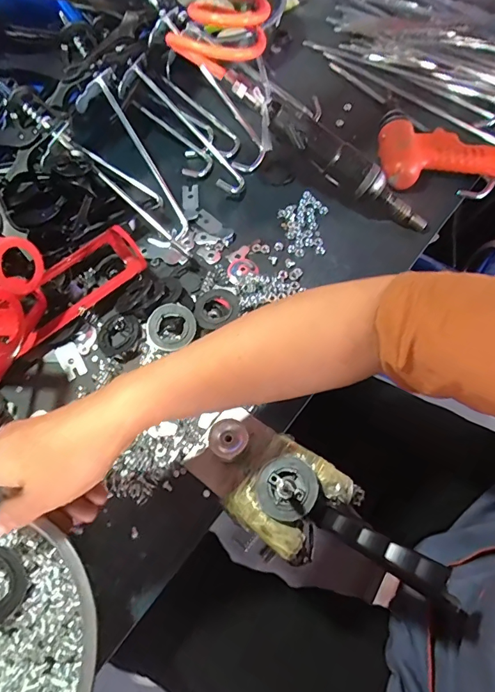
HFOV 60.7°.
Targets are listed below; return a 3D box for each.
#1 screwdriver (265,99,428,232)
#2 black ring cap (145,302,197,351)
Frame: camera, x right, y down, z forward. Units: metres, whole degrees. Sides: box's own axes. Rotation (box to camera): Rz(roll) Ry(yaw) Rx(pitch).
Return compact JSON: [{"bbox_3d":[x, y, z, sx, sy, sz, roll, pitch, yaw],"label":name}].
[{"bbox_3d":[0.113,-0.192,0.459,0.212,0.035,0.032,32,66,-11],"label":"screwdriver"},{"bbox_3d":[-0.076,-0.017,0.429,0.048,0.024,0.045,-2,62,3],"label":"black ring cap"}]

